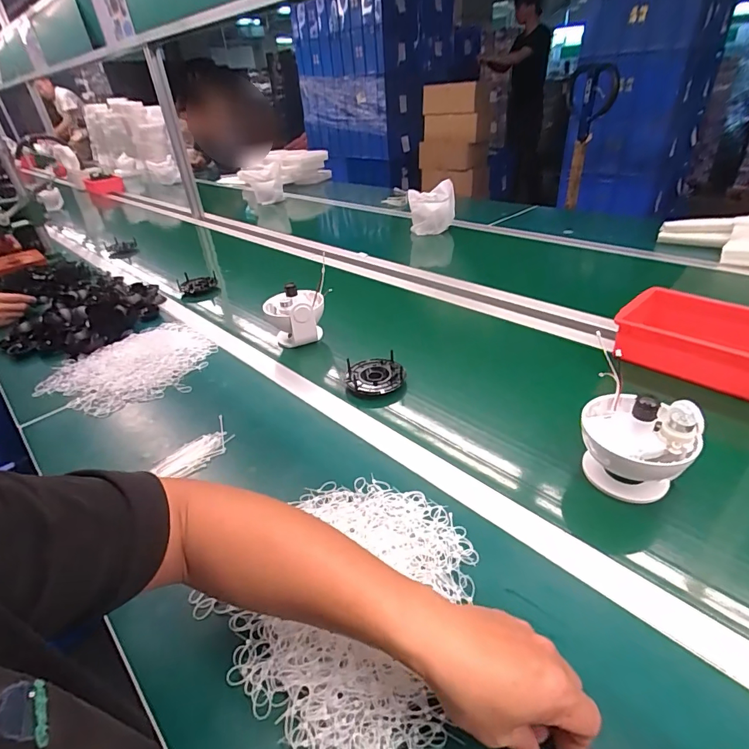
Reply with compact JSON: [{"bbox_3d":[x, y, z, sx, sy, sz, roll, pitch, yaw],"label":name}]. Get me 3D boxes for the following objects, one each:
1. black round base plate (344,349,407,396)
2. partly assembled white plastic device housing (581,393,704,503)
[{"bbox_3d":[0.000,0.001,0.736,0.096,0.028,0.087,-6,35,-1],"label":"black round base plate"},{"bbox_3d":[0.303,0.080,0.505,0.115,0.106,0.099,20,42,32],"label":"partly assembled white plastic device housing"}]

